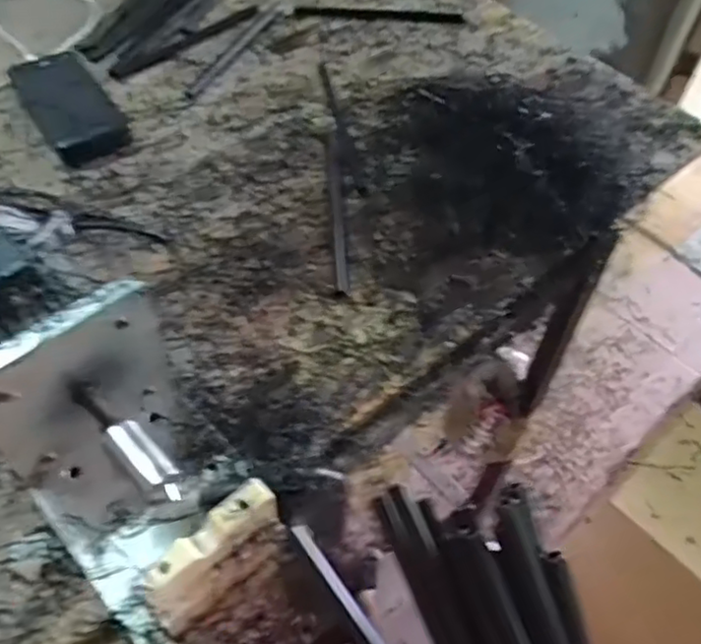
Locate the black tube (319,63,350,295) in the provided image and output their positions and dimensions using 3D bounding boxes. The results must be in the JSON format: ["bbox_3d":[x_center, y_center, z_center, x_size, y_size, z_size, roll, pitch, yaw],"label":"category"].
[{"bbox_3d":[-0.014,-0.156,0.644,0.017,0.016,0.332,-1,53,-5],"label":"black tube"}]

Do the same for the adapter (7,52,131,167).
[{"bbox_3d":[-0.278,-0.221,0.668,0.073,0.029,0.159,-26,59,-22],"label":"adapter"}]

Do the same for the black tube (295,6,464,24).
[{"bbox_3d":[0.036,-0.376,0.818,0.201,0.007,0.017,3,53,-2],"label":"black tube"}]

